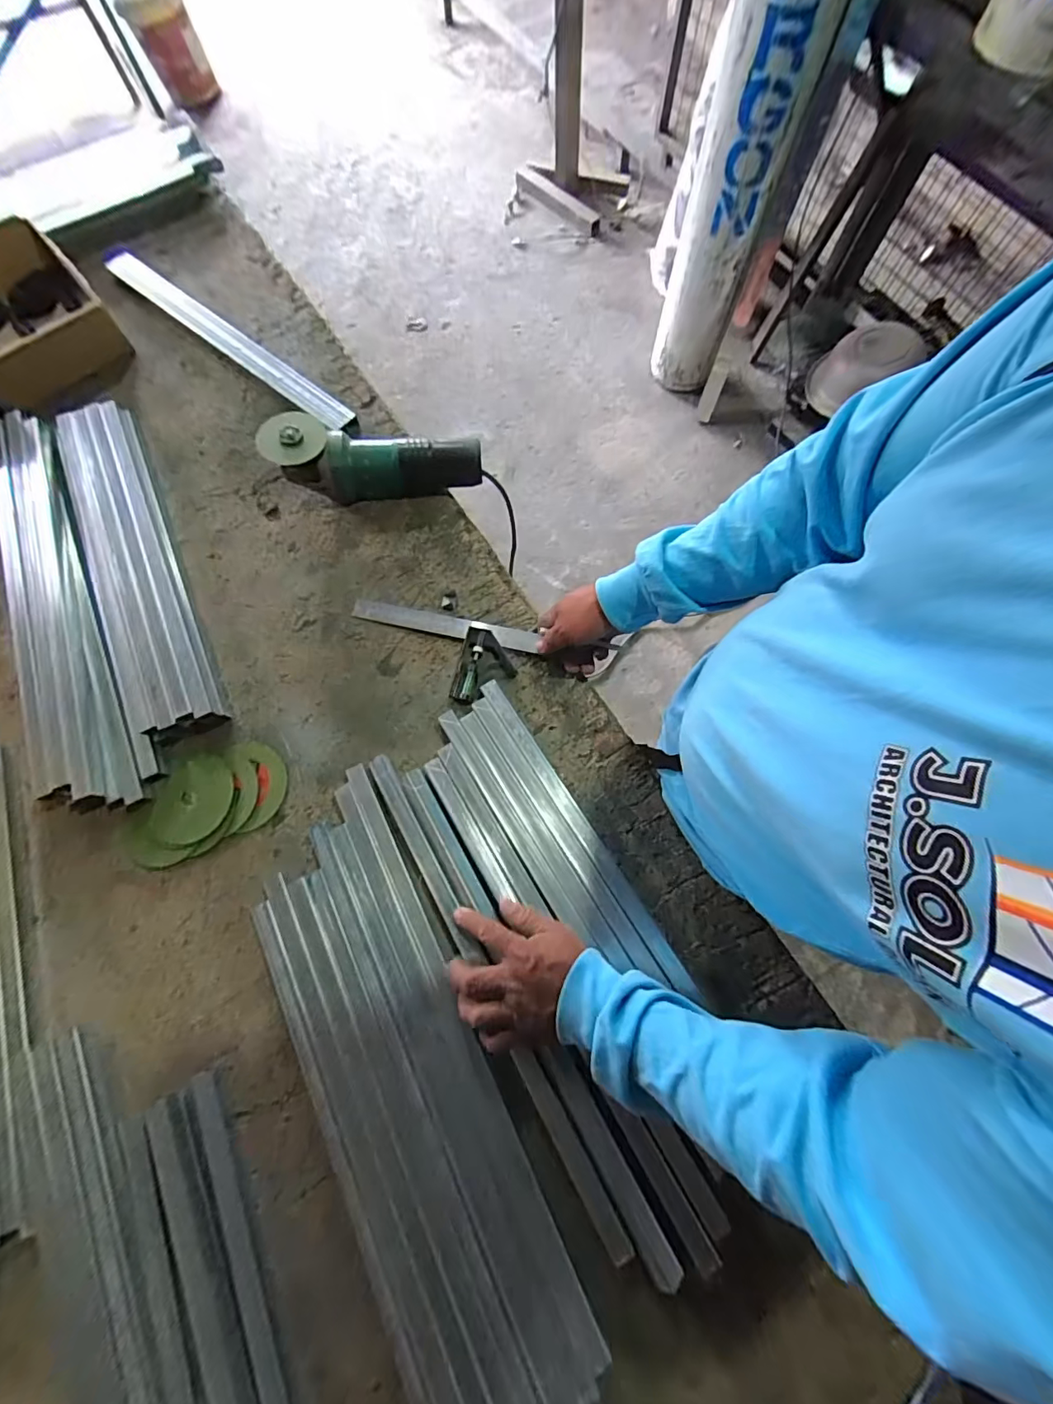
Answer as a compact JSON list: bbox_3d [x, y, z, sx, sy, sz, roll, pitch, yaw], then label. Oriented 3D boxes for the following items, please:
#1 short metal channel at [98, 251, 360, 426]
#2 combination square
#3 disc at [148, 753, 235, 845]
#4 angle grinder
[{"bbox_3d":[-0.466,-0.560,0.758,0.526,0.030,0.044,38,77,10],"label":"short metal channel"},{"bbox_3d":[-0.068,-0.060,0.607,0.327,0.017,0.113,16,74,10],"label":"combination square"},{"bbox_3d":[-0.385,0.111,0.568,0.087,0.004,0.099,15,70,-2],"label":"disc"},{"bbox_3d":[-0.197,-0.328,0.659,0.269,0.096,0.075,-5,74,-1],"label":"angle grinder"}]

